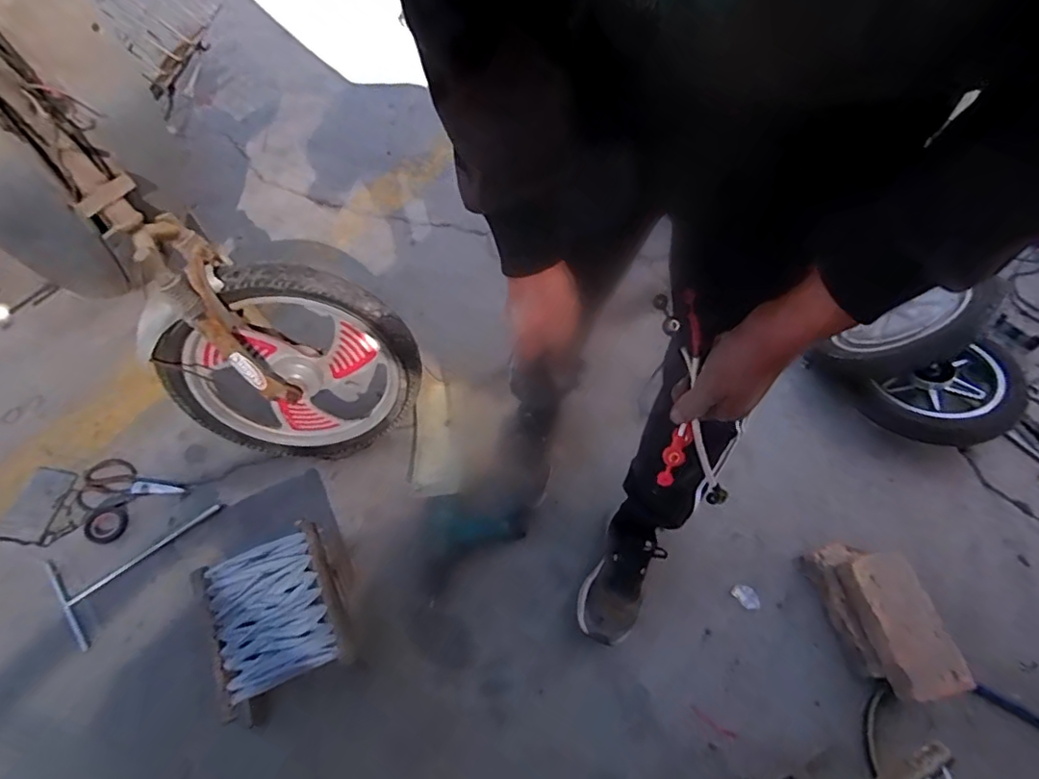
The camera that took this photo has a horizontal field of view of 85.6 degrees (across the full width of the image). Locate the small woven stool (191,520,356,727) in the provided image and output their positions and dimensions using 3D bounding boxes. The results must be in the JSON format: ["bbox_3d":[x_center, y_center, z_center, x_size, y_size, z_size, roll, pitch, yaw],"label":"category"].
[{"bbox_3d":[-0.397,0.392,0.969,0.201,0.166,0.239,-22,68,-16],"label":"small woven stool"}]

